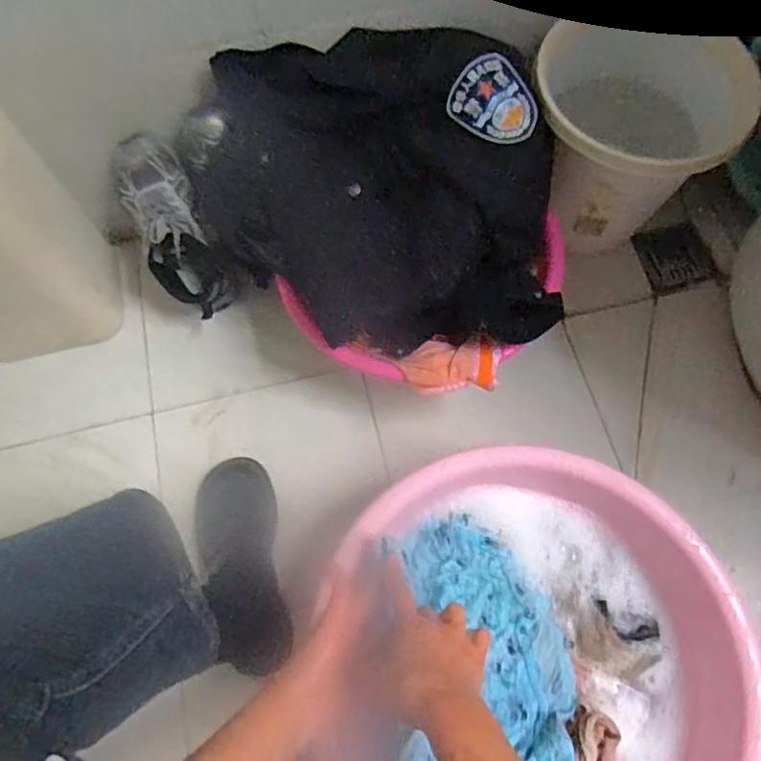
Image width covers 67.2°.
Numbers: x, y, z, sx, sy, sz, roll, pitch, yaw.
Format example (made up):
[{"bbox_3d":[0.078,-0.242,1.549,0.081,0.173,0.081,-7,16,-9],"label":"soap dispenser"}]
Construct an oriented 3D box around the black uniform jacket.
[{"bbox_3d":[-0.016,-0.216,0.686,0.433,0.155,0.347,-6,68,1],"label":"black uniform jacket"}]

